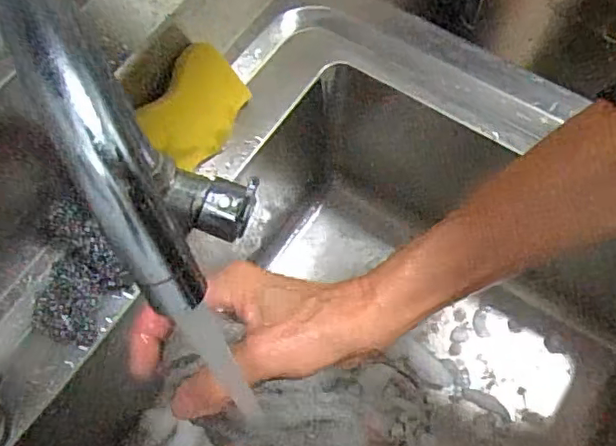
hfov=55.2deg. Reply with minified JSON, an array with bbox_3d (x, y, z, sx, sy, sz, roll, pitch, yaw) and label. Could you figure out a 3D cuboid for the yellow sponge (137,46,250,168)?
[{"bbox_3d":[-0.096,-0.095,0.494,0.022,0.071,0.101,9,56,51],"label":"yellow sponge"}]

